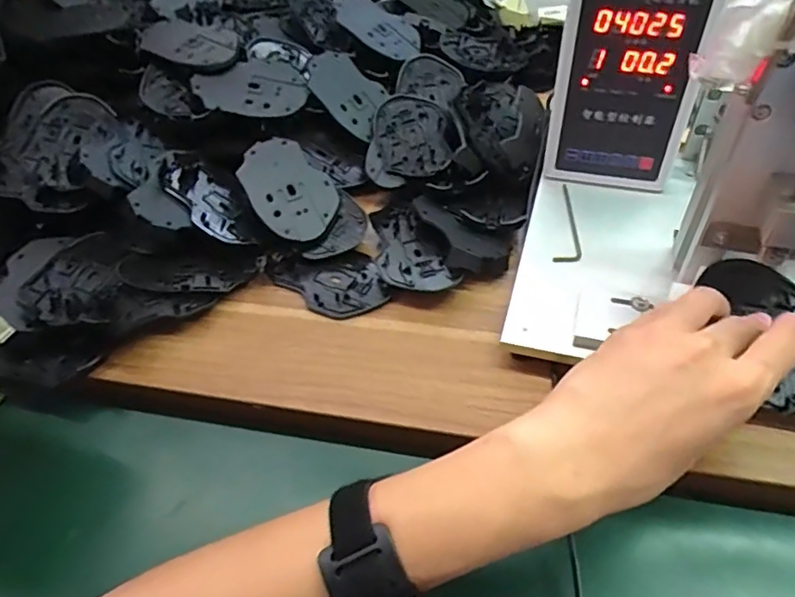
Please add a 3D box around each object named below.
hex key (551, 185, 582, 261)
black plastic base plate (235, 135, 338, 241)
[{"bbox_3d":[0.150,-0.065,0.484,0.022,0.004,0.104,11,49,12],"label":"hex key"},{"bbox_3d":[-0.097,-0.102,0.510,0.072,0.006,0.105,-26,74,-15],"label":"black plastic base plate"}]

